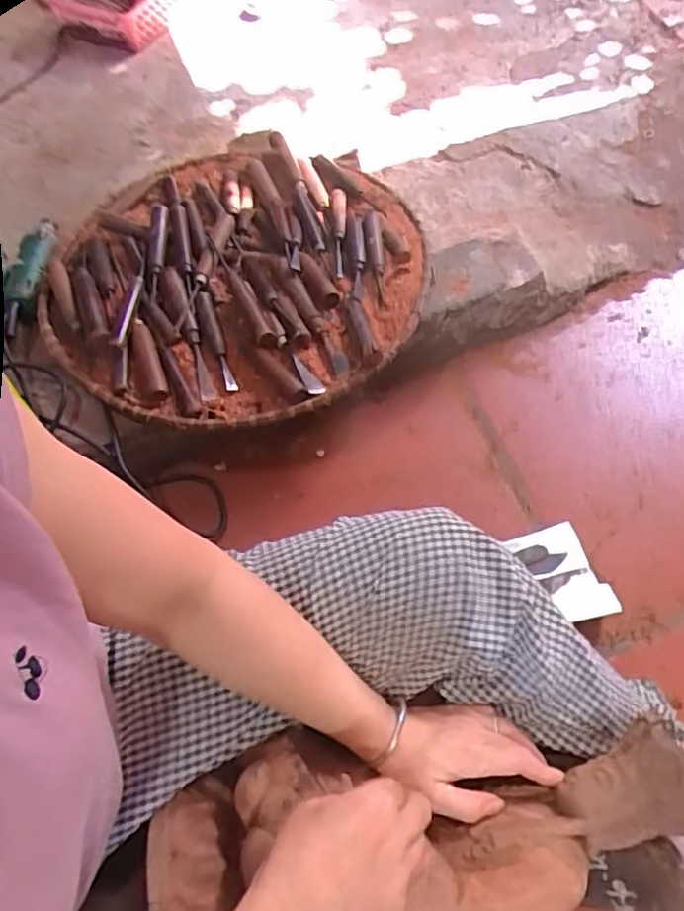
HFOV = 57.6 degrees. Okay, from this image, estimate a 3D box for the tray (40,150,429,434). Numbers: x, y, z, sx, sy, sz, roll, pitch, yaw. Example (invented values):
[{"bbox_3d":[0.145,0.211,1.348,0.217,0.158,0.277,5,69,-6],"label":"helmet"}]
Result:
[{"bbox_3d":[-0.138,-0.242,0.818,0.471,0.045,0.454,-1,63,2],"label":"tray"}]

